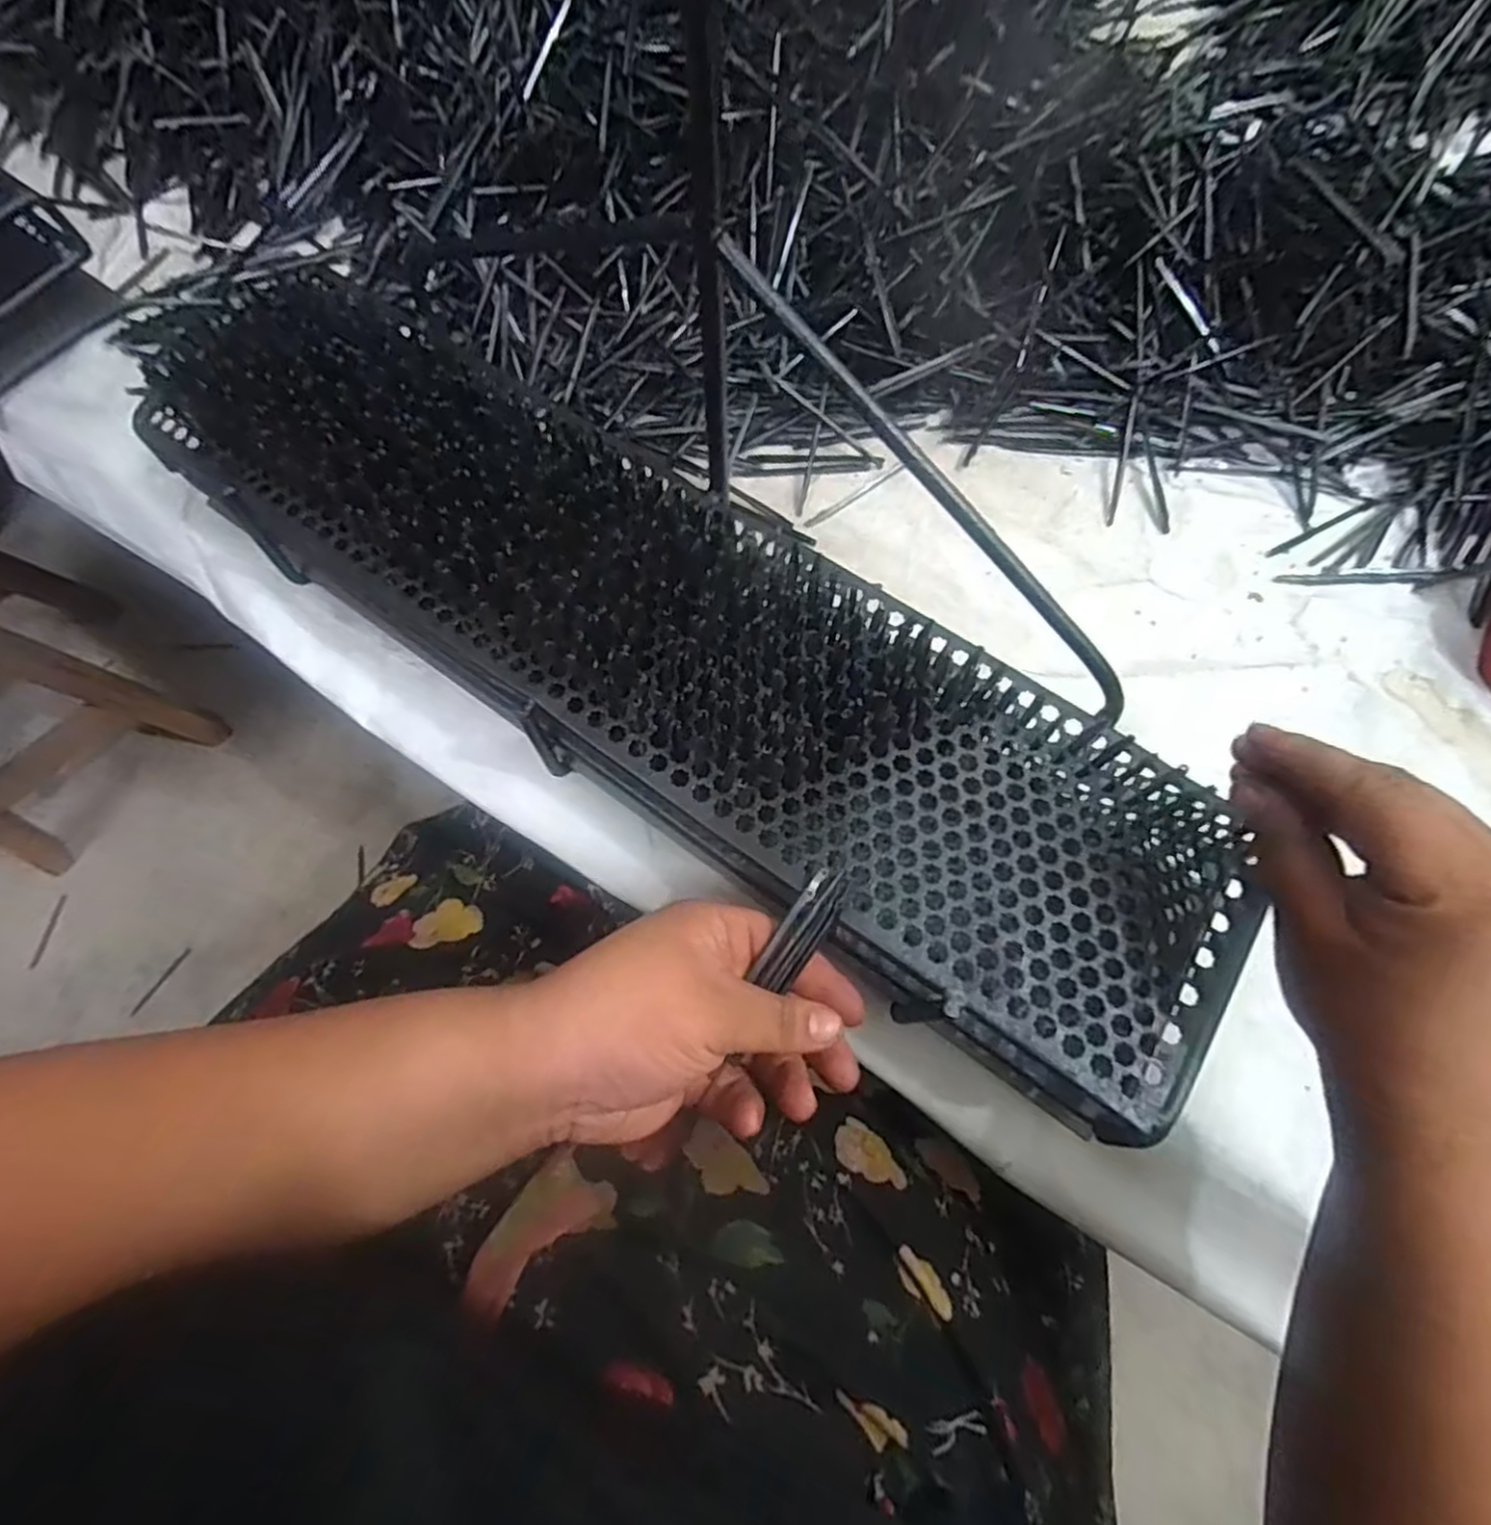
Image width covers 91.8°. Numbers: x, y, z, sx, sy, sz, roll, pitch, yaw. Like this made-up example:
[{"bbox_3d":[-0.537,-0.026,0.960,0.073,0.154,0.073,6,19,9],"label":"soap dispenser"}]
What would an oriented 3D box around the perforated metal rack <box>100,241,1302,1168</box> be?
[{"bbox_3d":[-0.054,-0.071,0.350,0.590,0.055,0.150,34,74,11],"label":"perforated metal rack"}]

